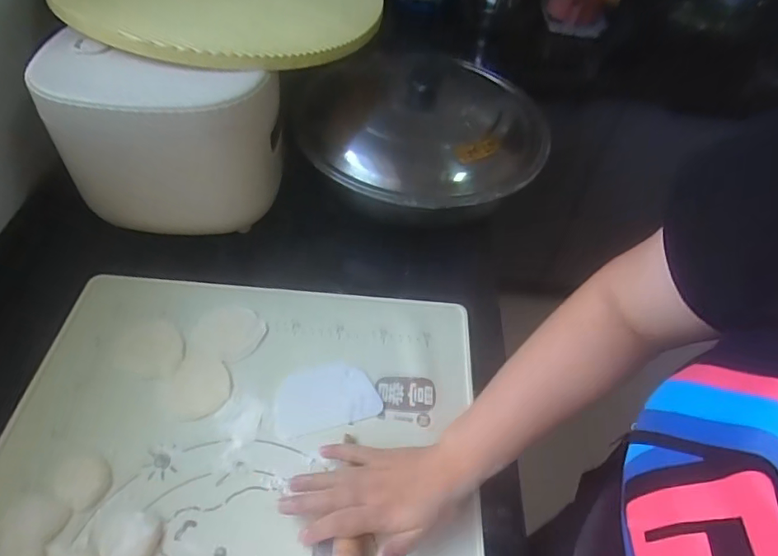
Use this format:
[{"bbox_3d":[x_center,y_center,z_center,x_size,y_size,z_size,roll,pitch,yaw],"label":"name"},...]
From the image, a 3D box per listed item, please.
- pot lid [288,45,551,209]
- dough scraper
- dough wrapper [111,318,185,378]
[{"bbox_3d":[0.057,-0.218,0.655,0.315,0.073,0.328,3,49,-3],"label":"pot lid"},{"bbox_3d":[-0.066,0.120,0.519,0.103,0.005,0.069,-12,51,-10],"label":"dough scraper"},{"bbox_3d":[-0.251,0.072,0.533,0.071,0.004,0.064,12,50,4],"label":"dough wrapper"}]

